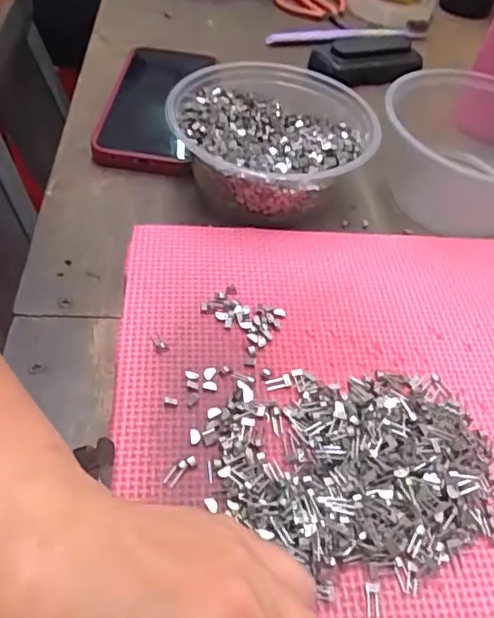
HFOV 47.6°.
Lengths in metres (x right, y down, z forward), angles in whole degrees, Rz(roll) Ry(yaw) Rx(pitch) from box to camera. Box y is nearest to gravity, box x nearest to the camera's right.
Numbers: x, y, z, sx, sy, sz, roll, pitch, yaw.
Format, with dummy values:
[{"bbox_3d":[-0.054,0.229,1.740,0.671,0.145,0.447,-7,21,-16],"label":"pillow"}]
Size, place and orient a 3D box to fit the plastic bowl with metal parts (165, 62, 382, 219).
[{"bbox_3d":[0.017,-0.115,0.382,0.133,0.045,0.121,3,50,-3],"label":"plastic bowl with metal parts"}]

